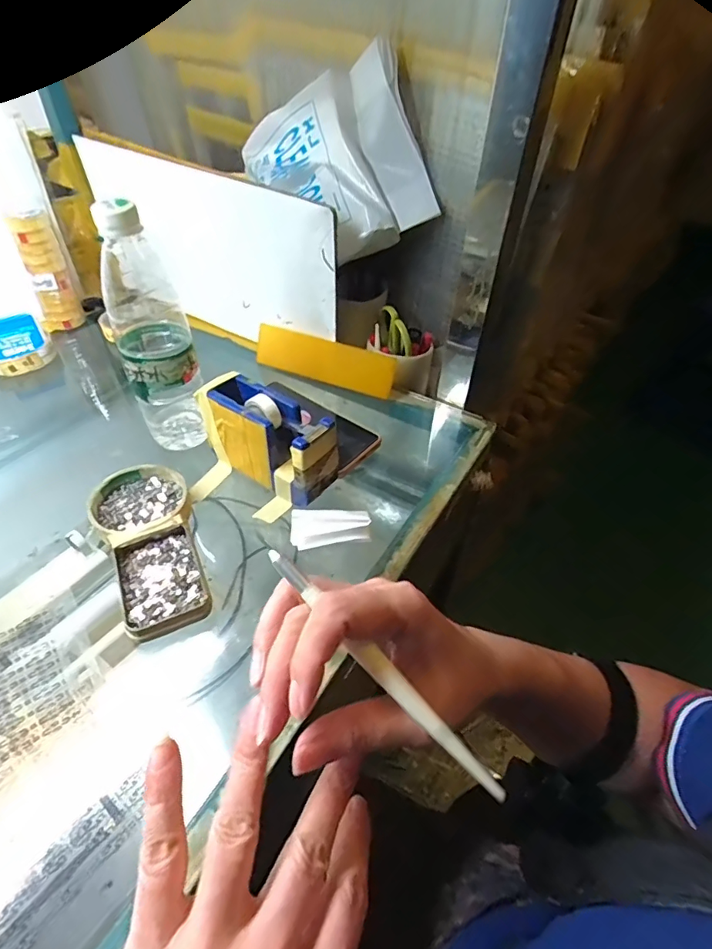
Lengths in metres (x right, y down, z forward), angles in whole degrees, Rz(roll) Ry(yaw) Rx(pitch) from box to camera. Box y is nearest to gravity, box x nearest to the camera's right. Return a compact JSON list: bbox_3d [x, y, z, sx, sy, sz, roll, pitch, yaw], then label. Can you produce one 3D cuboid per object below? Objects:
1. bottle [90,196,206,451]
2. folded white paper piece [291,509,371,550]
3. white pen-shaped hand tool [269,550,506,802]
[{"bbox_3d":[-0.185,-0.124,0.445,0.064,0.225,0.070,-14,46,-15],"label":"bottle"},{"bbox_3d":[-0.022,0.044,0.416,0.066,0.017,0.031,-4,45,-5],"label":"folded white paper piece"},{"bbox_3d":[0.009,0.082,0.207,0.137,0.005,0.008,45,57,14],"label":"white pen-shaped hand tool"}]

